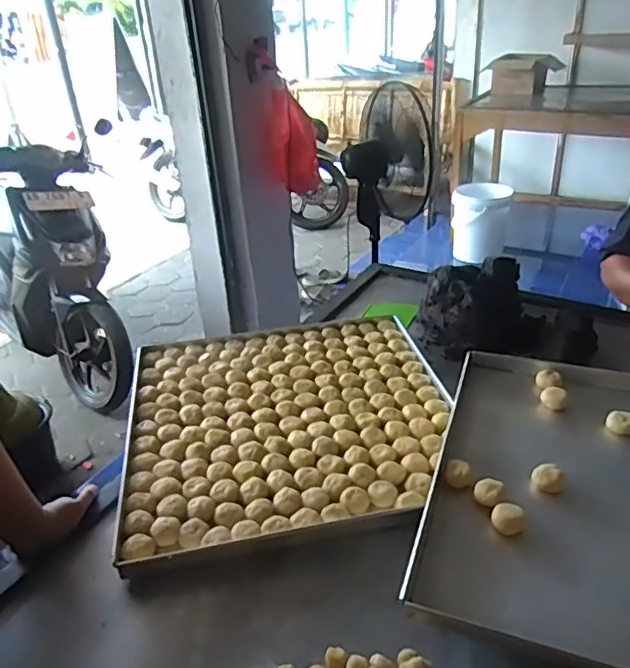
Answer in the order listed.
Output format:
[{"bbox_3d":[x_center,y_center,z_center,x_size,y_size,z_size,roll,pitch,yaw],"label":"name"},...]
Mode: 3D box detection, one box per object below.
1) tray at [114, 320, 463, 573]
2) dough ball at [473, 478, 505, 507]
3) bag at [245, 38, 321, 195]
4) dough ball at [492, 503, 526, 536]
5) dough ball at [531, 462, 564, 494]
[{"bbox_3d":[-0.040,0.131,0.946,0.505,0.045,0.499,-8,30,-8],"label":"tray"},{"bbox_3d":[0.218,0.198,0.727,0.035,0.021,0.033,7,31,18],"label":"dough ball"},{"bbox_3d":[-0.094,-0.669,1.851,0.193,0.461,0.056,-5,30,-2],"label":"bag"},{"bbox_3d":[0.232,0.221,0.697,0.037,0.024,0.032,7,31,18],"label":"dough ball"},{"bbox_3d":[0.302,0.192,0.756,0.038,0.037,0.038,-3,30,2],"label":"dough ball"}]

